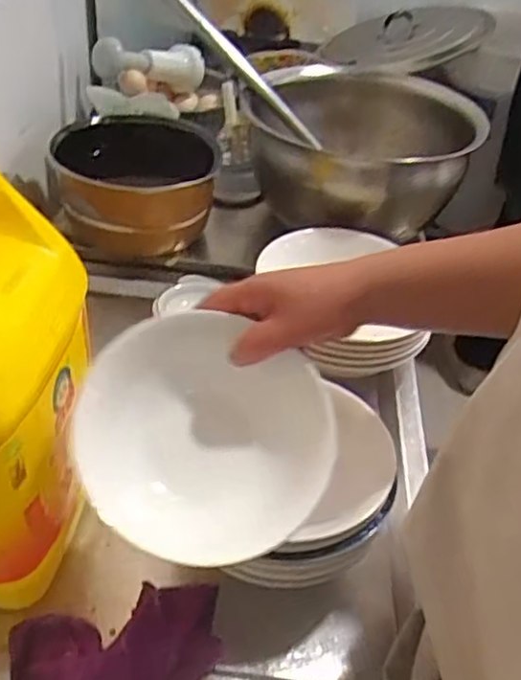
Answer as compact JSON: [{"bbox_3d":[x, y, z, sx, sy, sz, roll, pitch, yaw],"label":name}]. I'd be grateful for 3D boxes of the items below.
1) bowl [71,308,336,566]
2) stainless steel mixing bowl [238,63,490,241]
[{"bbox_3d":[-0.037,0.062,0.478,0.184,0.060,0.184,11,51,-14],"label":"bowl"},{"bbox_3d":[0.118,-0.246,0.876,0.297,0.139,0.291,4,40,-4],"label":"stainless steel mixing bowl"}]

